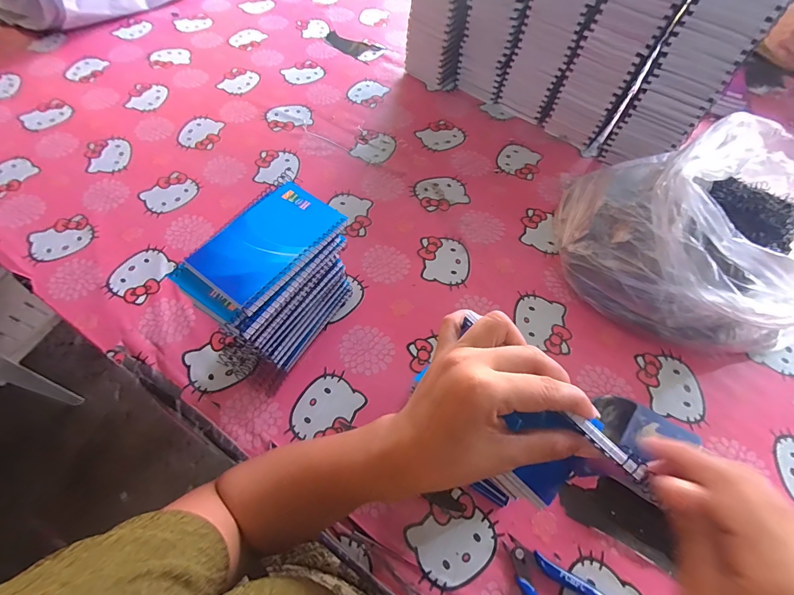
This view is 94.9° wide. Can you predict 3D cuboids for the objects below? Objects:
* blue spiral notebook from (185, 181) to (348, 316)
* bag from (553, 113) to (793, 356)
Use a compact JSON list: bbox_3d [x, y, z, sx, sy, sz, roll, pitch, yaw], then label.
[{"bbox_3d":[-0.121,-0.057,0.345,0.090,0.012,0.131,34,67,16],"label":"blue spiral notebook"},{"bbox_3d":[0.383,-0.082,0.441,0.318,0.187,0.256,0,62,-1],"label":"bag"}]

